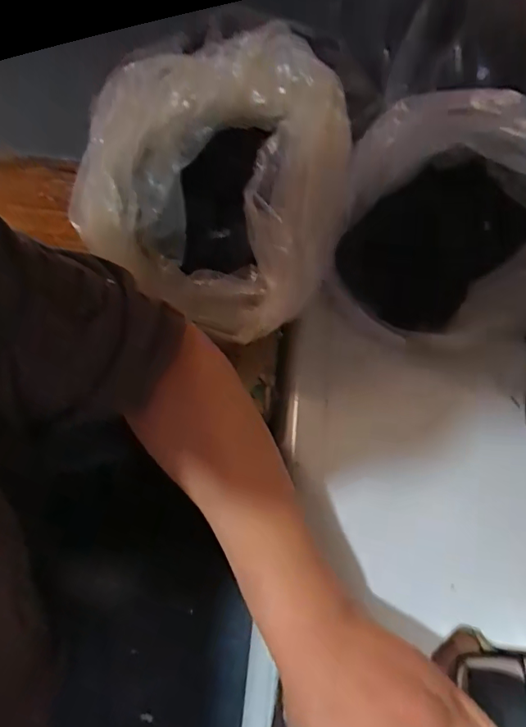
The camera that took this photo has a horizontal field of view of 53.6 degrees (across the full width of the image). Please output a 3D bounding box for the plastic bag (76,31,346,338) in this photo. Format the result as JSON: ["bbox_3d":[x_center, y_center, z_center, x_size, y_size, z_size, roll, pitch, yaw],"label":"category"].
[{"bbox_3d":[-0.039,-0.169,0.476,0.233,0.155,0.221,26,55,15],"label":"plastic bag"}]

